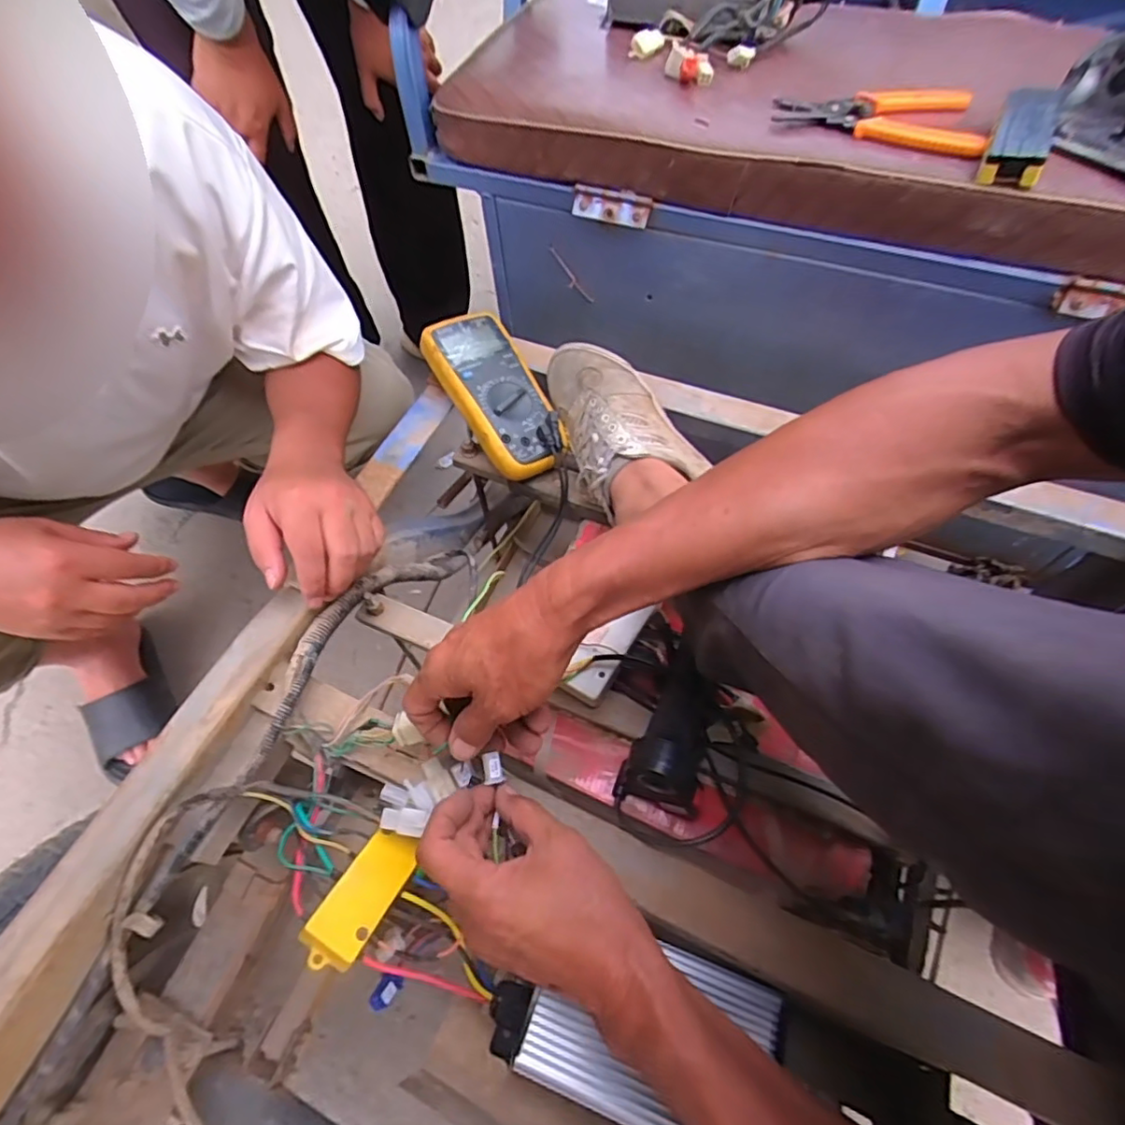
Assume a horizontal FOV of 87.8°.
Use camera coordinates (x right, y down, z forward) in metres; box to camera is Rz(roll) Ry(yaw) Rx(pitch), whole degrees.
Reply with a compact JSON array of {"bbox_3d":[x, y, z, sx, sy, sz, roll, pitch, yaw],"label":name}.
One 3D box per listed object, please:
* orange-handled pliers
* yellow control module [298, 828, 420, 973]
[{"bbox_3d":[0.255,-0.363,0.465,0.156,0.021,0.087,25,66,11],"label":"orange-handled pliers"},{"bbox_3d":[-0.132,0.220,0.388,0.038,0.017,0.086,26,44,12],"label":"yellow control module"}]

